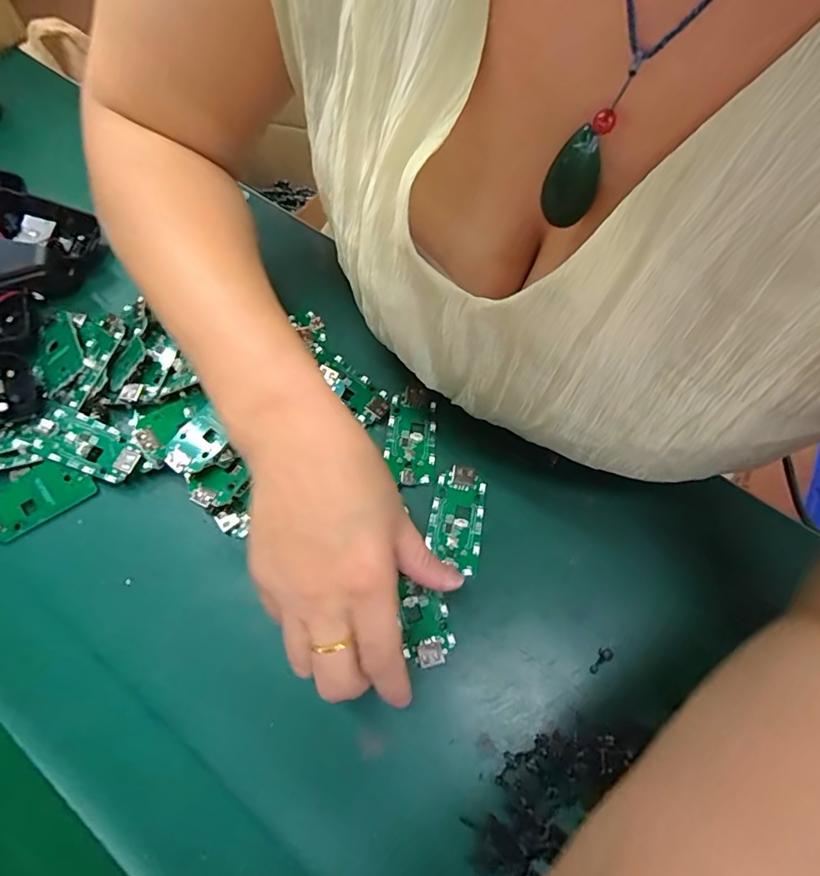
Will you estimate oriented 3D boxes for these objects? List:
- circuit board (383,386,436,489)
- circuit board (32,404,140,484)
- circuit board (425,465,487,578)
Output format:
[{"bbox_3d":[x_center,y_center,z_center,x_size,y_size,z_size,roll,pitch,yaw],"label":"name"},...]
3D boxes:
[{"bbox_3d":[0.001,-0.002,0.308,0.030,0.004,0.063,6,66,4],"label":"circuit board"},{"bbox_3d":[-0.197,0.004,0.302,0.072,0.012,0.031,18,68,9],"label":"circuit board"},{"bbox_3d":[0.027,0.046,0.290,0.030,0.004,0.060,10,67,6],"label":"circuit board"}]

